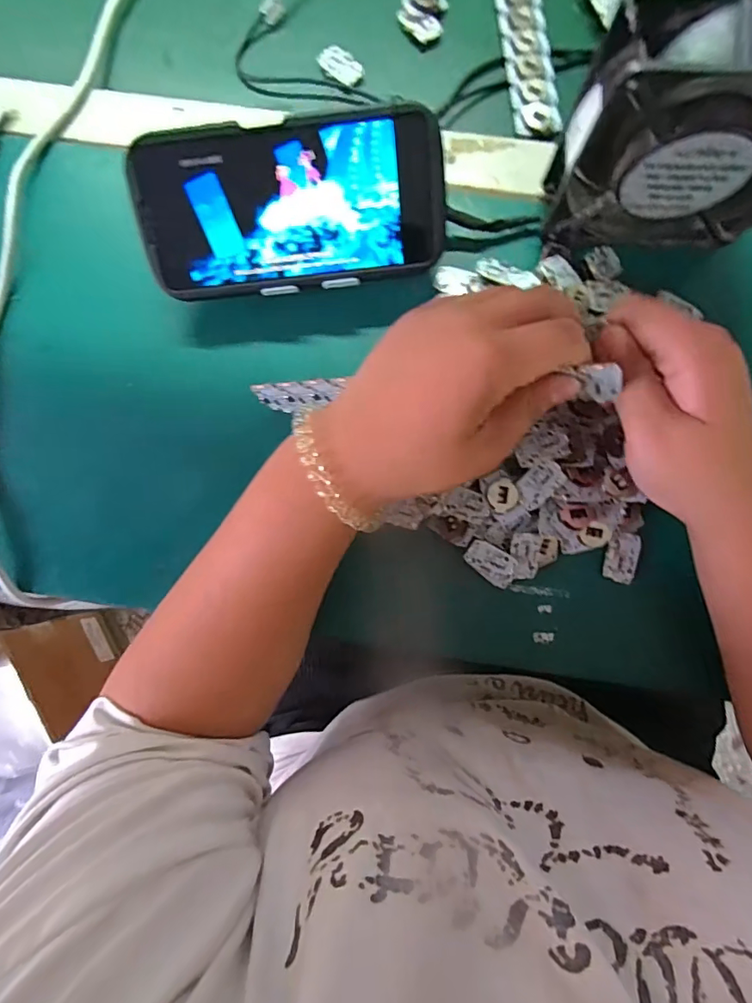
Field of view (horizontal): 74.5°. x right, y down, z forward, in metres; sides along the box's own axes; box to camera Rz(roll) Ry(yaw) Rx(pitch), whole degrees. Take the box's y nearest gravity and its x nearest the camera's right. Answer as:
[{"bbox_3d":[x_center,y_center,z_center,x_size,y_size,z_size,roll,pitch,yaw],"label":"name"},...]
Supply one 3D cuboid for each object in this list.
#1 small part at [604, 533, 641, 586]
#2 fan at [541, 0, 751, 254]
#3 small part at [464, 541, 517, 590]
[{"bbox_3d":[0.151,0.034,0.303,0.018,0.004,0.031,15,85,2],"label":"small part"},{"bbox_3d":[0.161,-0.187,0.265,0.125,0.123,0.043,6,85,2],"label":"fan"},{"bbox_3d":[0.069,0.038,0.299,0.033,0.010,0.018,31,86,4],"label":"small part"}]

